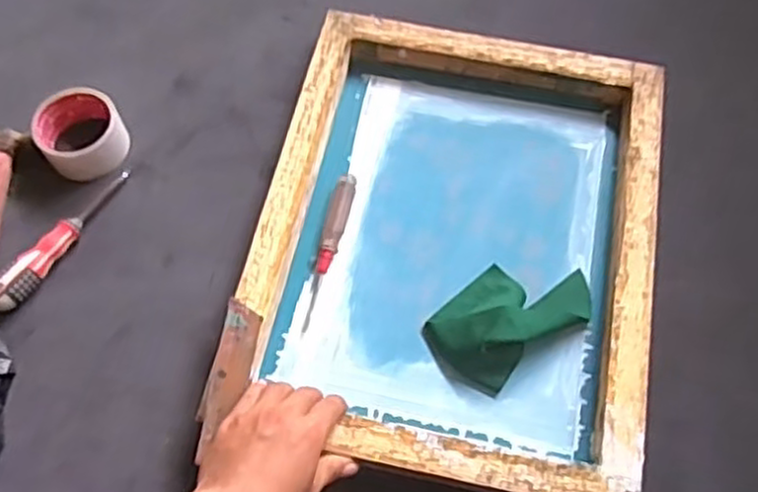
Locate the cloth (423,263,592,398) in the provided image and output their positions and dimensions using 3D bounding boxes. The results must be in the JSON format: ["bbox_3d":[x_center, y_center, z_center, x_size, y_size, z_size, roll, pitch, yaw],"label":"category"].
[{"bbox_3d":[0.126,0.062,0.710,0.162,0.037,0.095,-35,73,-15],"label":"cloth"}]

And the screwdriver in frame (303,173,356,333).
[{"bbox_3d":[-0.051,0.001,0.752,0.022,0.016,0.168,13,67,4],"label":"screwdriver in frame"}]

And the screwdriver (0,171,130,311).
[{"bbox_3d":[-0.316,-0.011,0.741,0.028,0.026,0.179,28,69,10],"label":"screwdriver"}]

